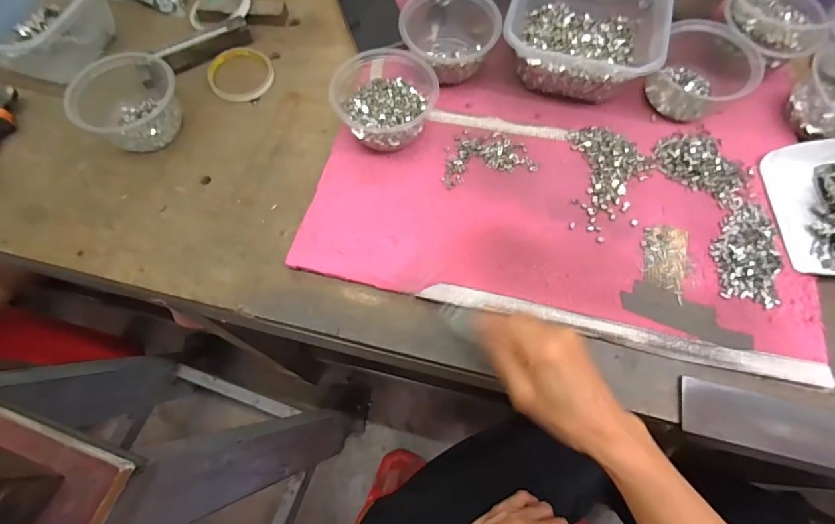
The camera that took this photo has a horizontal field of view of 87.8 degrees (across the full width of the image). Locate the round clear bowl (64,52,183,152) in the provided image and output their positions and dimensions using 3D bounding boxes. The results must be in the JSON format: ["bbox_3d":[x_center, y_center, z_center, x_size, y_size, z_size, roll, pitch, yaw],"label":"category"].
[{"bbox_3d":[-0.339,-0.188,0.508,0.092,0.070,0.114,36,73,13],"label":"round clear bowl"}]

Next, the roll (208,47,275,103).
[{"bbox_3d":[-0.231,-0.247,0.568,0.080,0.007,0.089,-27,71,-9],"label":"roll"}]

